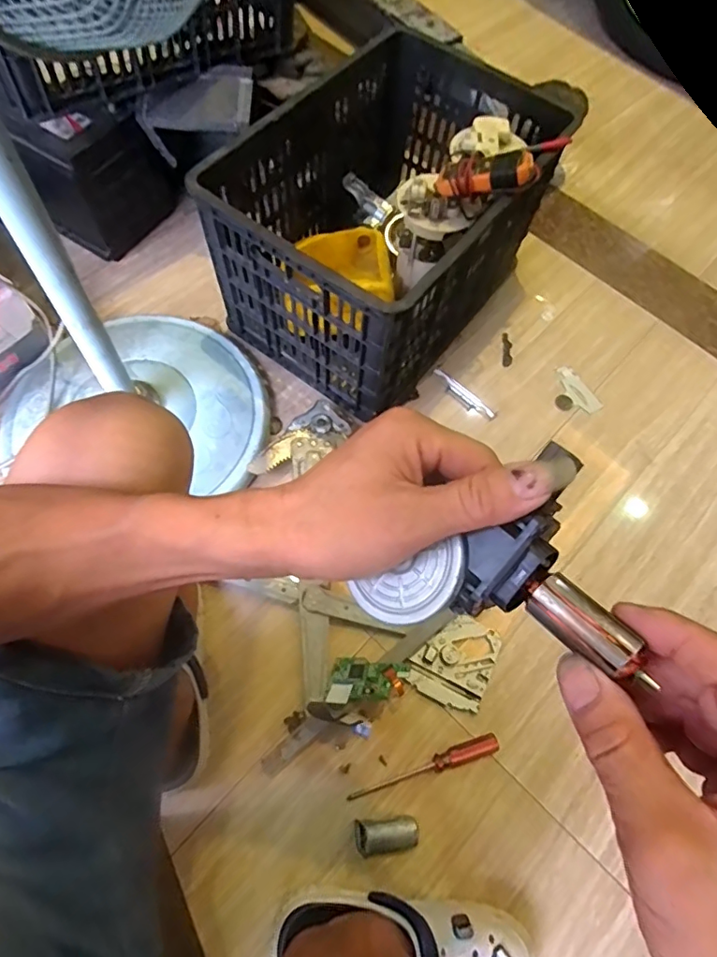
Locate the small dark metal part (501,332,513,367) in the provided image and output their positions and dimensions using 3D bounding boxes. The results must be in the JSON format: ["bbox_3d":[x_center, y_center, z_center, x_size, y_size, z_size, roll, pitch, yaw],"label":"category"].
[{"bbox_3d":[0.266,-0.230,0.944,0.018,0.004,0.076,5,66,0],"label":"small dark metal part"}]

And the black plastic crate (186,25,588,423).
[{"bbox_3d":[0.048,-0.402,0.849,0.345,0.301,0.502,33,69,10],"label":"black plastic crate"}]

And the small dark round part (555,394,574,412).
[{"bbox_3d":[0.354,-0.130,0.908,0.031,0.004,0.031,1,66,-2],"label":"small dark round part"}]

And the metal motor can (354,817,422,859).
[{"bbox_3d":[0.036,0.426,0.631,0.079,0.039,0.033,-7,67,-5],"label":"metal motor can"}]

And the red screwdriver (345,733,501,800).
[{"bbox_3d":[0.083,0.365,0.666,0.197,0.017,0.023,-15,68,-9],"label":"red screwdriver"}]

